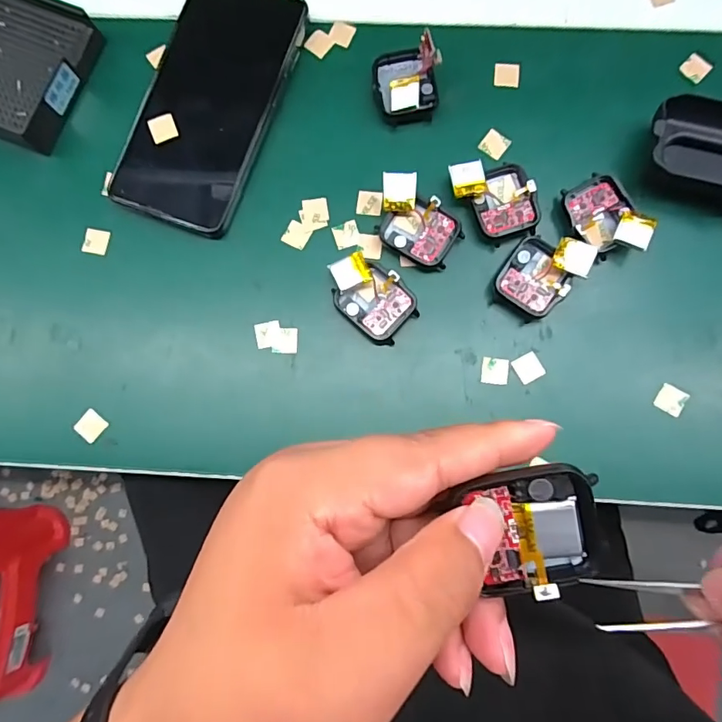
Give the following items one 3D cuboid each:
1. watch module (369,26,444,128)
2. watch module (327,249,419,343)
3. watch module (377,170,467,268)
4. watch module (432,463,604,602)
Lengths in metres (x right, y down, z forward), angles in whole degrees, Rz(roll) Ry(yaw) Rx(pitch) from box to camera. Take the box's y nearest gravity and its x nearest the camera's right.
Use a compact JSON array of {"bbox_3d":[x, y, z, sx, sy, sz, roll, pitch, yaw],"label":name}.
[{"bbox_3d":[0.029,-0.178,0.310,0.042,0.018,0.051,-7,83,1],"label":"watch module"},{"bbox_3d":[0.006,-0.038,0.293,0.038,0.017,0.054,-45,84,-3],"label":"watch module"},{"bbox_3d":[0.032,-0.083,0.296,0.057,0.019,0.038,42,86,6],"label":"watch module"},{"bbox_3d":[0.050,0.052,0.149,0.043,0.010,0.039,-7,83,1],"label":"watch module"}]

